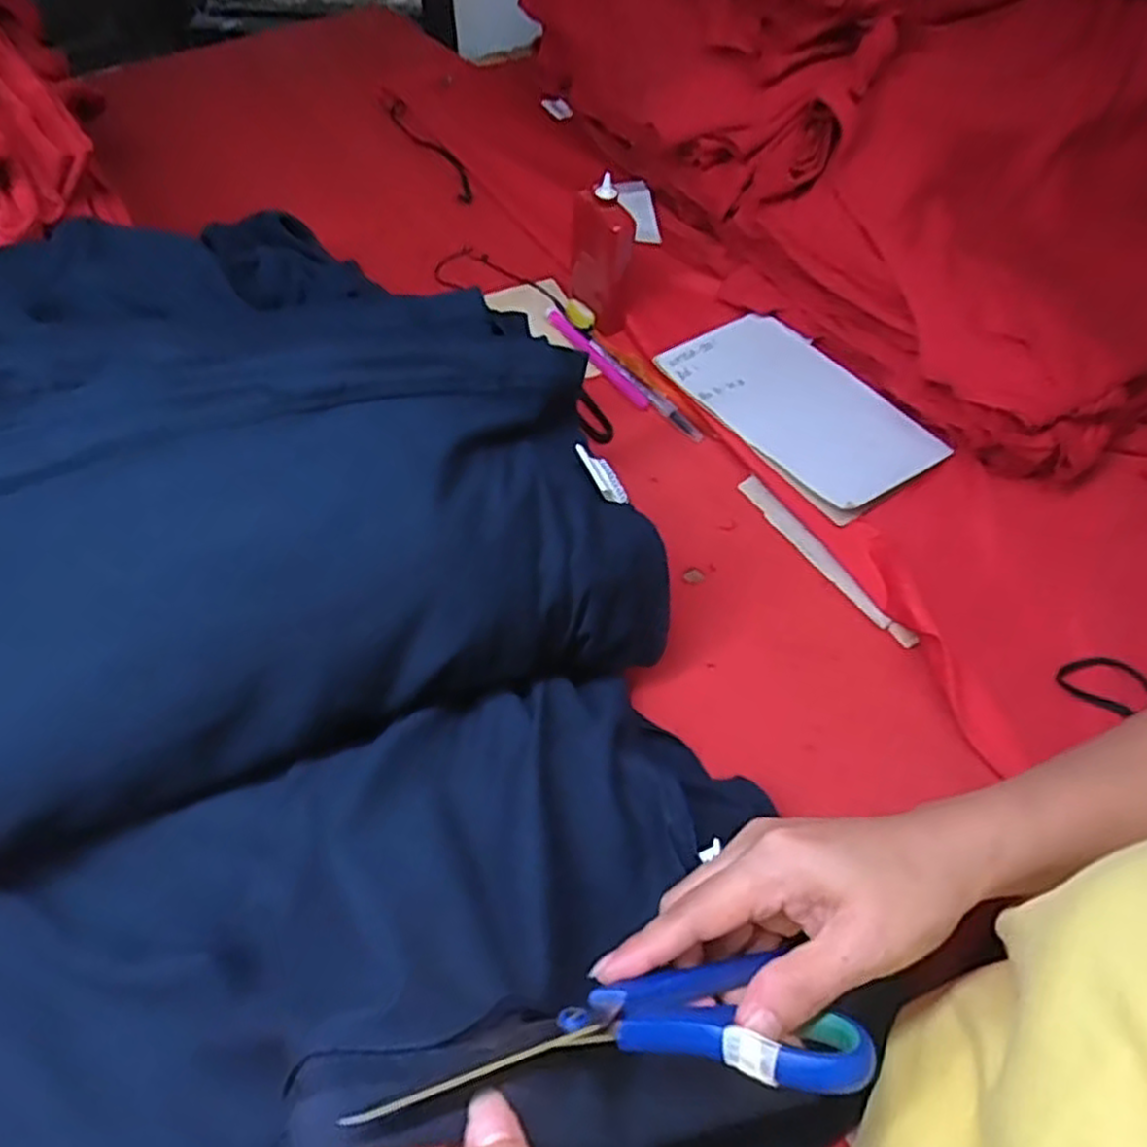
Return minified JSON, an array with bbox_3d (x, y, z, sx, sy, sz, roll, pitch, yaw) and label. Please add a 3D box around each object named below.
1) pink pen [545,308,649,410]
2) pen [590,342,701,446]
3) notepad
[{"bbox_3d":[0.017,-0.175,0.614,0.013,0.007,0.129,-31,60,-20],"label":"pink pen"},{"bbox_3d":[0.056,-0.145,0.599,0.012,0.007,0.126,-33,61,-21],"label":"pen"},{"bbox_3d":[0.172,-0.130,0.582,0.125,0.014,0.202,-28,58,-25],"label":"notepad"}]

